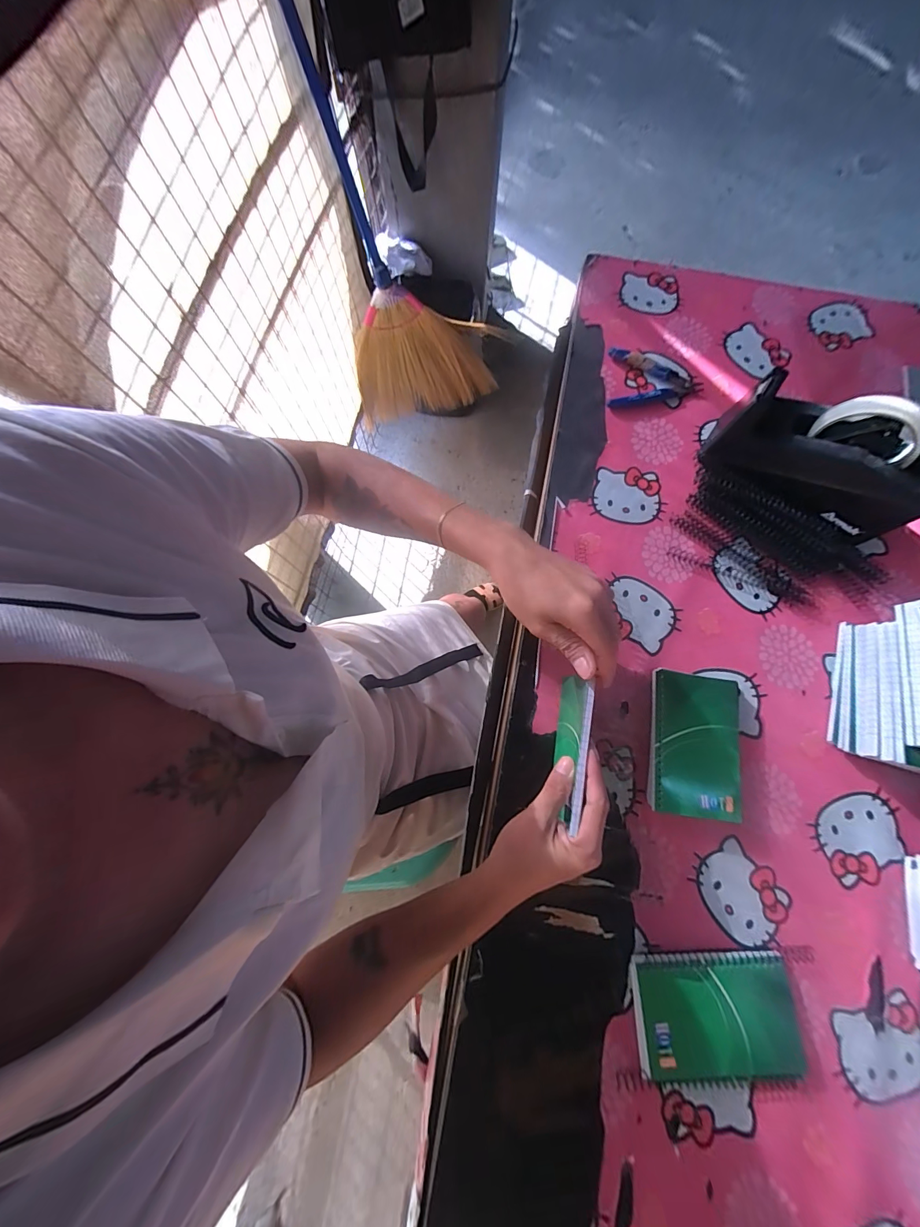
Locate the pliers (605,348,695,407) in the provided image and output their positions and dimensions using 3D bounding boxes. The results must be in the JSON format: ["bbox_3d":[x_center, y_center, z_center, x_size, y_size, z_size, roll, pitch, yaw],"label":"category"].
[{"bbox_3d":[0.238,-0.288,0.500,0.102,0.012,0.081,8,76,2],"label":"pliers"}]

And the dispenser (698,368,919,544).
[{"bbox_3d":[0.376,-0.158,0.419,0.199,0.113,0.099,34,78,8],"label":"dispenser"}]

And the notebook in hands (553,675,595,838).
[{"bbox_3d":[0.102,0.119,0.363,0.013,0.080,0.124,8,76,2],"label":"notebook in hands"}]

